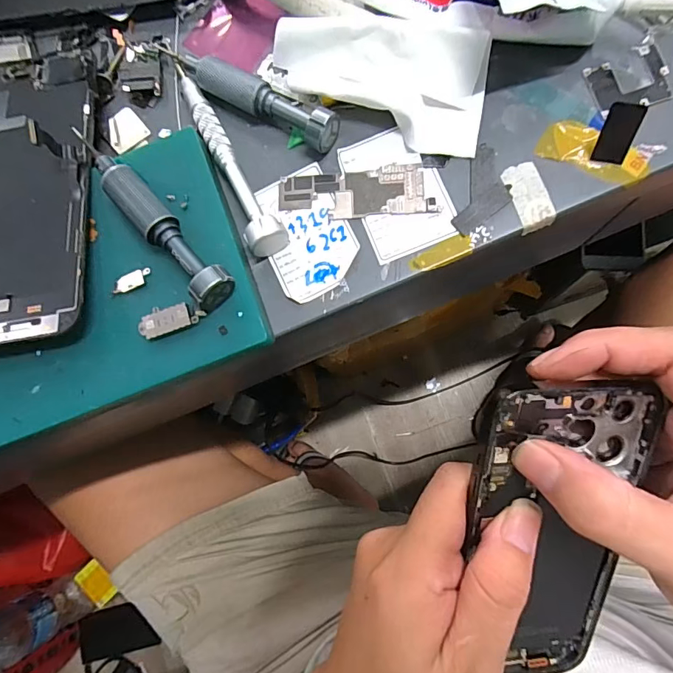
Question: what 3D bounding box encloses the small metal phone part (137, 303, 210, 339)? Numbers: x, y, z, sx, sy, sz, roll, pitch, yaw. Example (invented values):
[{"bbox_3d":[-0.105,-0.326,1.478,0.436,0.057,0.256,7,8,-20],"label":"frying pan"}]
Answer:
[{"bbox_3d":[-0.069,-0.008,0.190,0.027,0.004,0.012,-19,79,4],"label":"small metal phone part"}]

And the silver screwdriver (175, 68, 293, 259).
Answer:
[{"bbox_3d":[-0.052,-0.086,0.210,0.016,0.018,0.104,-27,78,2],"label":"silver screwdriver"}]

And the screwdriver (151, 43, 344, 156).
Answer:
[{"bbox_3d":[-0.044,-0.115,0.212,0.098,0.017,0.015,31,86,11],"label":"screwdriver"}]

